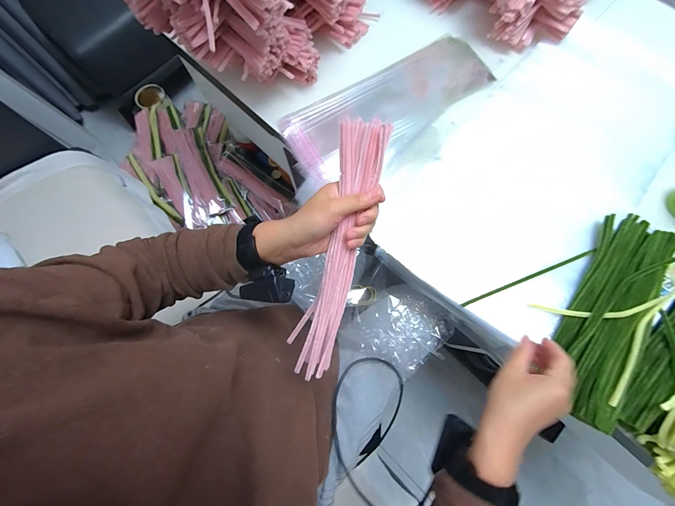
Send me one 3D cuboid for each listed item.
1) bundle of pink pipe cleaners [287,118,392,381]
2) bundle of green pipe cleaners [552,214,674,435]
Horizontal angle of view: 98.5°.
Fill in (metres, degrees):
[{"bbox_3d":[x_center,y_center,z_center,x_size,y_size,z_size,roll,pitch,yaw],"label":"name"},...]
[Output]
[{"bbox_3d":[-0.001,0.007,0.336,0.059,0.036,0.299,15,106,6],"label":"bundle of pink pipe cleaners"},{"bbox_3d":[0.397,0.091,0.418,0.107,0.036,0.303,28,78,9],"label":"bundle of green pipe cleaners"}]

